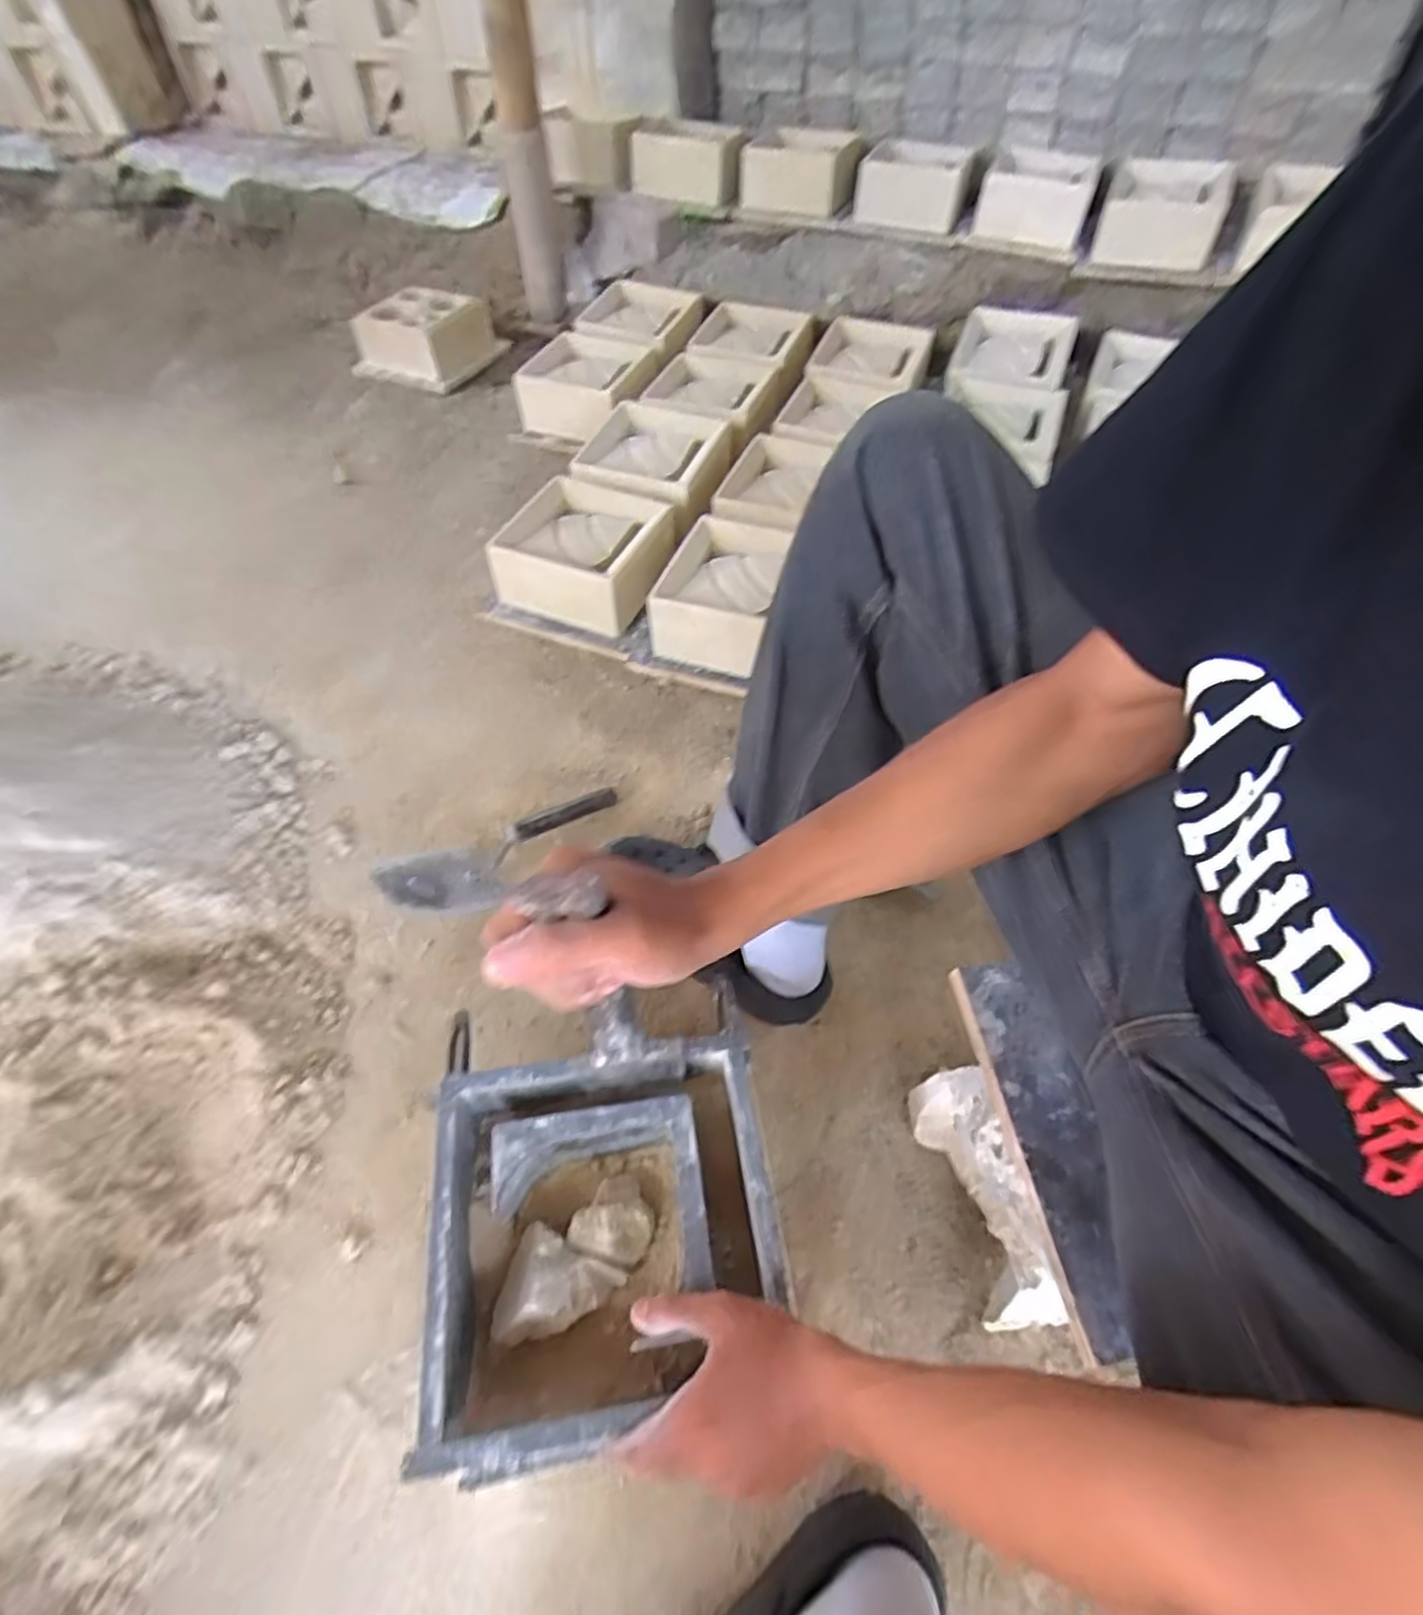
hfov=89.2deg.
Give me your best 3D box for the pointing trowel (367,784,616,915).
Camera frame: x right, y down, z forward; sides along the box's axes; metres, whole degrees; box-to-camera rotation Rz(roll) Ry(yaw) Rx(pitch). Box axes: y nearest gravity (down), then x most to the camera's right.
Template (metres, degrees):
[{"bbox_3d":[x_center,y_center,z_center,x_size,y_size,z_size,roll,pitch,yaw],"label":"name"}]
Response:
[{"bbox_3d":[-0.224,0.048,0.813,0.276,0.063,0.104,-29,62,-22],"label":"pointing trowel"}]

